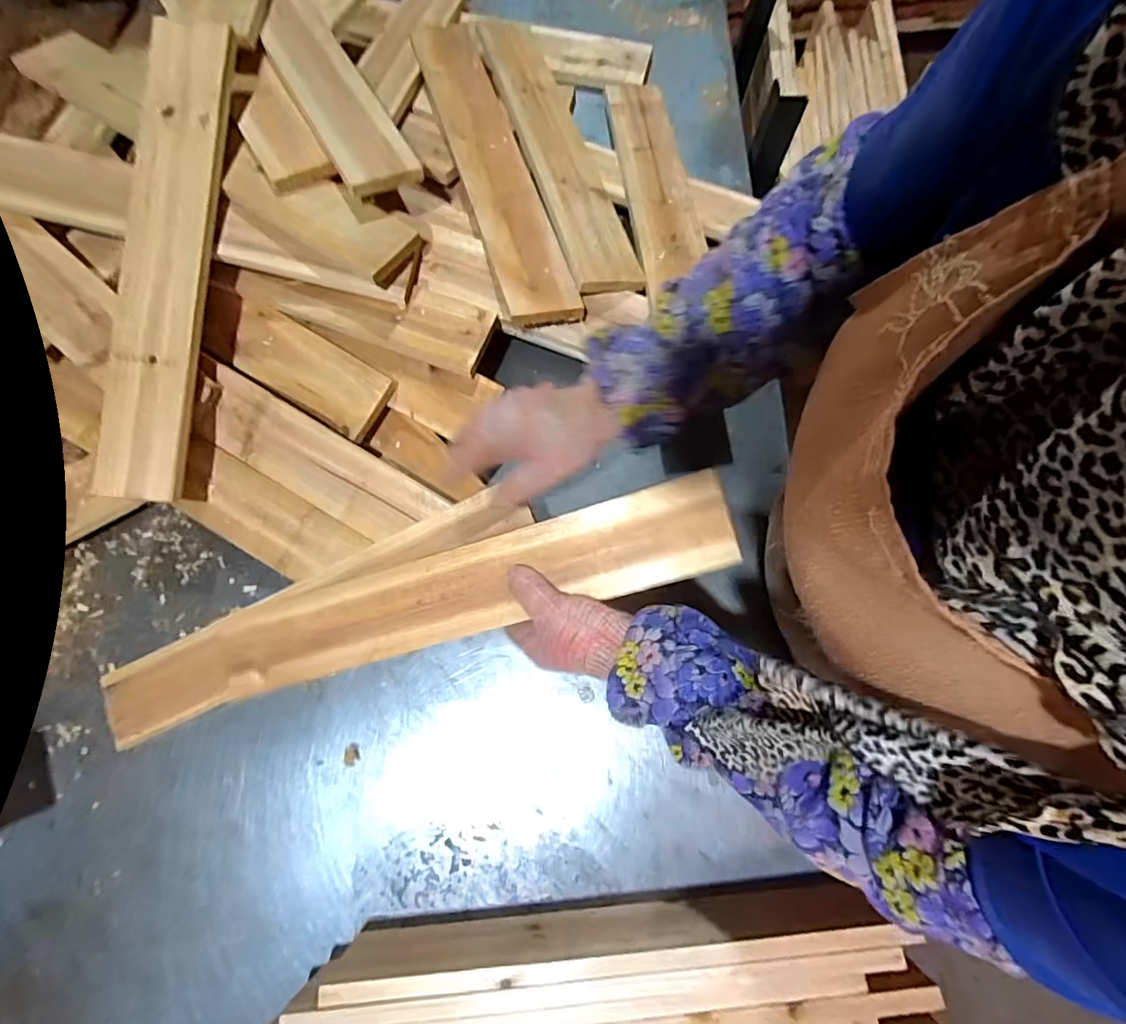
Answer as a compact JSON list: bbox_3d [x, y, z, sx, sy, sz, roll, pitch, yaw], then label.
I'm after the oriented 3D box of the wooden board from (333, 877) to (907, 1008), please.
[{"bbox_3d":[0.038,0.365,0.438,0.451,0.085,0.019,-6,77,-1],"label":"wooden board"}]

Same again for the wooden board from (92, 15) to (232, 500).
[{"bbox_3d":[-0.400,-0.257,0.510,0.067,0.022,0.476,6,86,-17],"label":"wooden board"}]

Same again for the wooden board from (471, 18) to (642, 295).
[{"bbox_3d":[-0.015,-0.473,0.640,0.094,0.021,0.490,-8,65,-20],"label":"wooden board"}]

